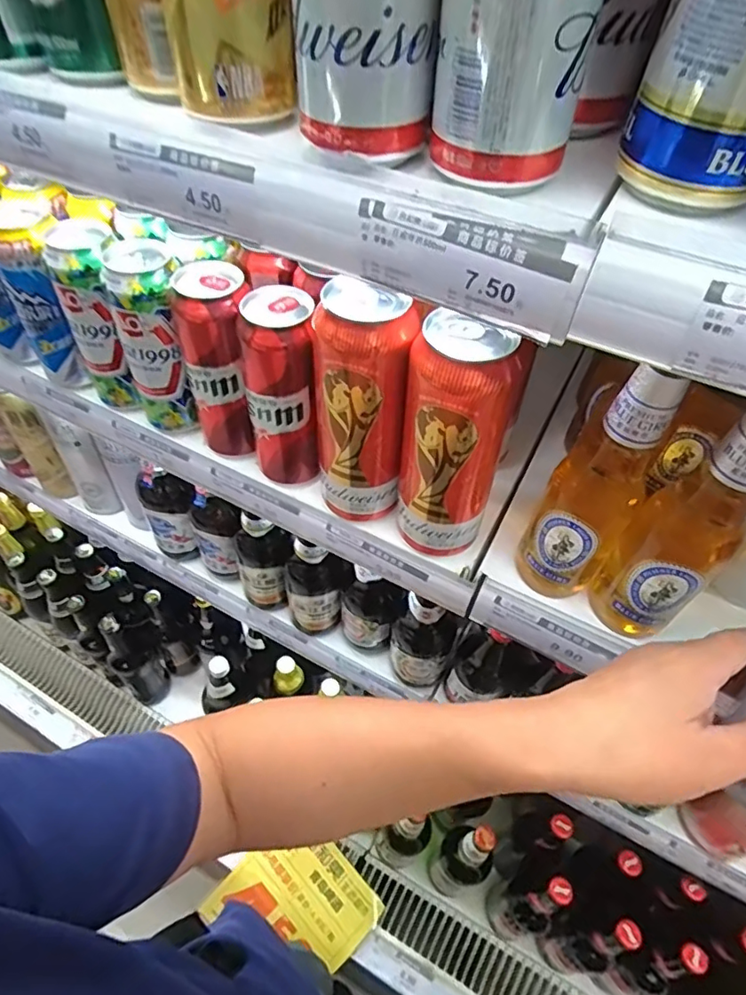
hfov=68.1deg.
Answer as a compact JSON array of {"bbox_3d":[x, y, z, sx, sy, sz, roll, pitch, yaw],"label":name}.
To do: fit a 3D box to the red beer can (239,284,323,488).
[{"bbox_3d":[-0.075,-0.089,0.472,0.054,0.164,0.067,0,51,-2],"label":"red beer can"}]

